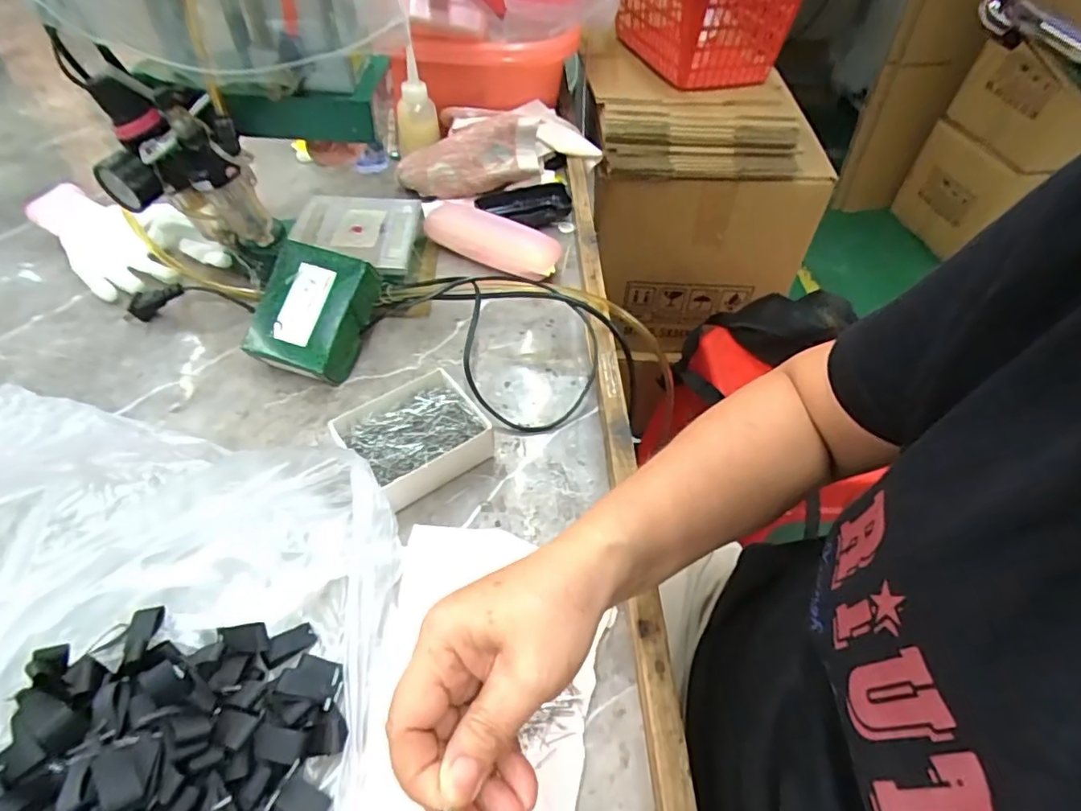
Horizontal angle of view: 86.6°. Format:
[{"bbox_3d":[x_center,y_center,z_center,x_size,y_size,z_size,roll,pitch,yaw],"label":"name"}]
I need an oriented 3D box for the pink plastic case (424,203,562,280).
[{"bbox_3d":[-0.048,-0.180,0.616,0.147,0.044,0.060,23,53,15],"label":"pink plastic case"}]

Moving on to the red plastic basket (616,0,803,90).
[{"bbox_3d":[0.199,-0.529,0.751,0.176,0.135,0.222,-29,58,-24],"label":"red plastic basket"}]

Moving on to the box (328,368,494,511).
[{"bbox_3d":[-0.095,0.028,0.447,0.099,0.046,0.089,-31,58,-25],"label":"box"}]

